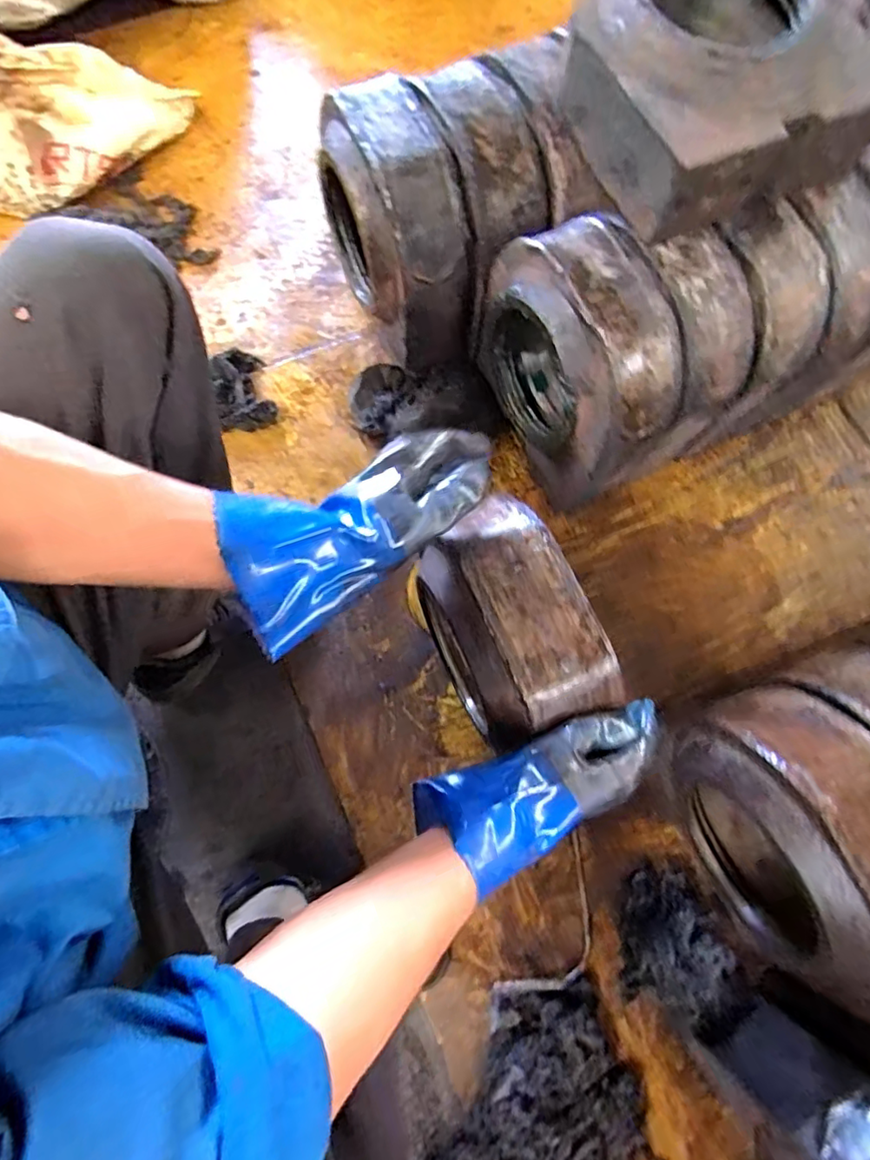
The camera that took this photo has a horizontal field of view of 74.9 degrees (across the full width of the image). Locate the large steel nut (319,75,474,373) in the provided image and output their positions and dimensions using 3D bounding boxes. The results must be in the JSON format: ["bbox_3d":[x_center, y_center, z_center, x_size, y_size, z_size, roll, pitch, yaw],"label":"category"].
[{"bbox_3d":[-0.051,-0.474,0.781,0.130,0.248,0.244,-21,76,-8],"label":"large steel nut"}]

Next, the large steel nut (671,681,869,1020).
[{"bbox_3d":[0.359,0.255,0.576,0.120,0.263,0.264,-21,76,-8],"label":"large steel nut"}]

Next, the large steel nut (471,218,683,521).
[{"bbox_3d":[0.177,-0.286,0.735,0.131,0.246,0.287,-22,76,-9],"label":"large steel nut"}]

